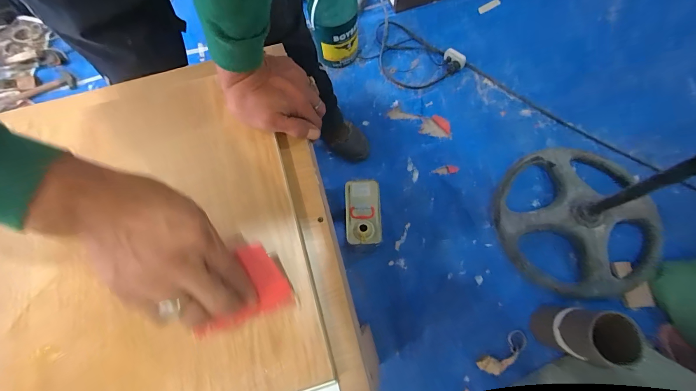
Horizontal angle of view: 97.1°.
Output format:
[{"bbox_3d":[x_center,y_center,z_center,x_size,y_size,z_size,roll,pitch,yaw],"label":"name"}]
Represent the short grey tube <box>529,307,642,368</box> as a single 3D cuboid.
[{"bbox_3d":[0.595,0.354,0.796,0.098,0.249,0.120,-1,73,2],"label":"short grey tube"}]

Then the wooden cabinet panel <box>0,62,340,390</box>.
[{"bbox_3d":[-0.233,0.051,0.365,0.335,0.029,0.474,-16,70,-5],"label":"wooden cabinet panel"}]

